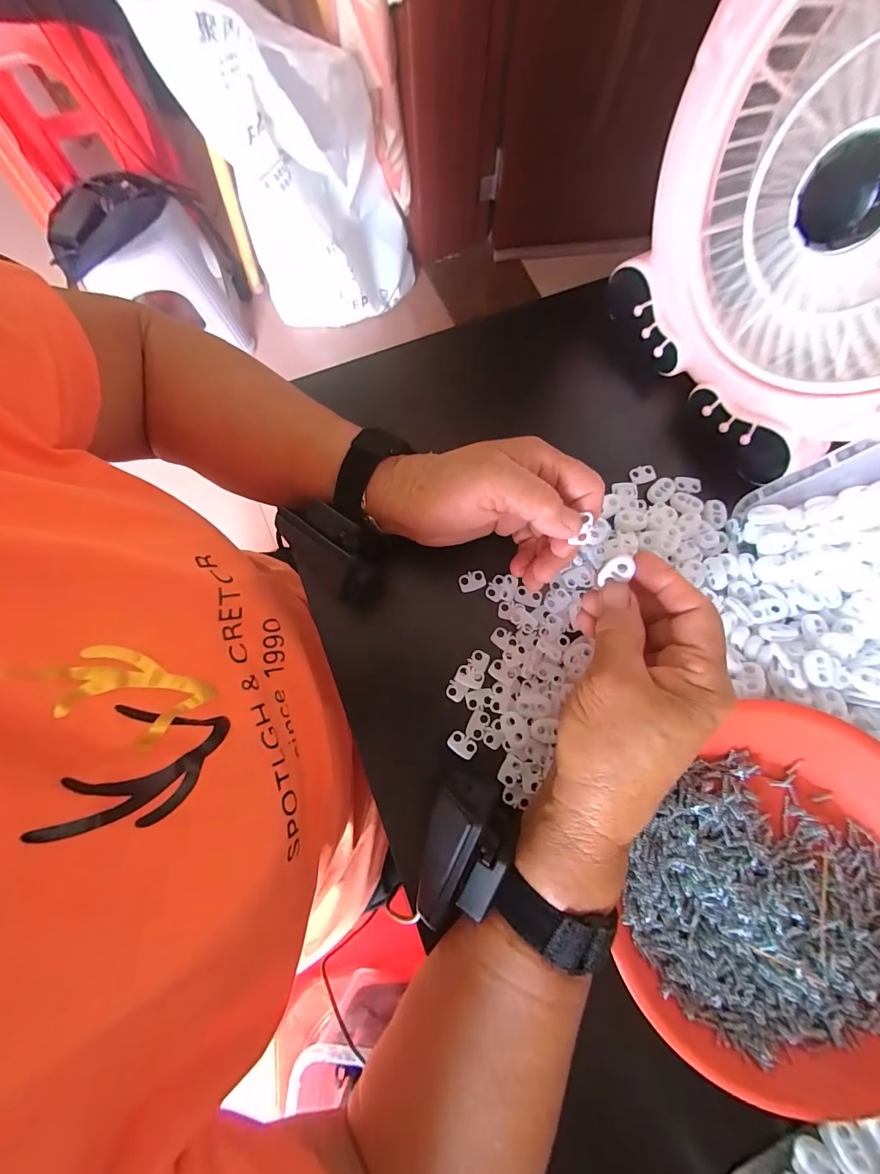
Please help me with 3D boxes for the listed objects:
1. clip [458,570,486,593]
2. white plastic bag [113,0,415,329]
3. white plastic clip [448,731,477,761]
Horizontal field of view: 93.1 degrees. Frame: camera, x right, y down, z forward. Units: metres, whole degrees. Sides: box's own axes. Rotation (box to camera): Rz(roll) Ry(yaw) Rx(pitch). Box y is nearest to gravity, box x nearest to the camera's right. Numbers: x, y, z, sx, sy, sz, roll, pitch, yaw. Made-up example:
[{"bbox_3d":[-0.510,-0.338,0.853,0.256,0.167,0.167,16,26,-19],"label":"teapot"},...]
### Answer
[{"bbox_3d":[0.023,-0.004,0.294,0.019,0.005,0.013,-12,78,-3],"label":"clip"},{"bbox_3d":[-0.298,-0.947,0.948,0.427,0.614,0.216,-11,78,-2],"label":"white plastic bag"},{"bbox_3d":[0.014,0.102,0.269,0.019,0.004,0.013,38,81,7],"label":"white plastic clip"}]

